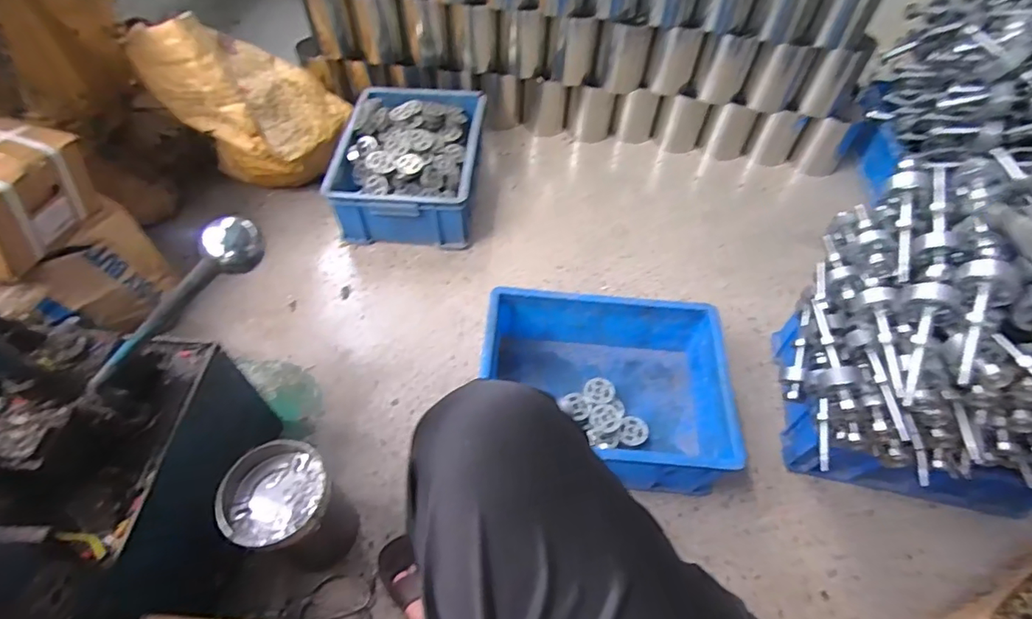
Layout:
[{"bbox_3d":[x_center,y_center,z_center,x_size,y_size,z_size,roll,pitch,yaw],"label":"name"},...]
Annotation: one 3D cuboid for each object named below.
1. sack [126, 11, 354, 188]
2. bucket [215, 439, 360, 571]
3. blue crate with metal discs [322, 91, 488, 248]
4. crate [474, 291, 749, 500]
[{"bbox_3d":[-0.574,-0.504,1.151,0.296,0.368,0.336,8,54,4],"label":"sack"},{"bbox_3d":[-0.305,0.285,0.718,0.119,0.202,0.118,1,54,-1],"label":"bucket"},{"bbox_3d":[-0.243,-0.336,1.210,0.302,0.164,0.376,2,54,-1],"label":"blue crate with metal discs"},{"bbox_3d":[0.144,0.140,0.889,0.394,0.161,0.284,5,54,2],"label":"crate"}]

